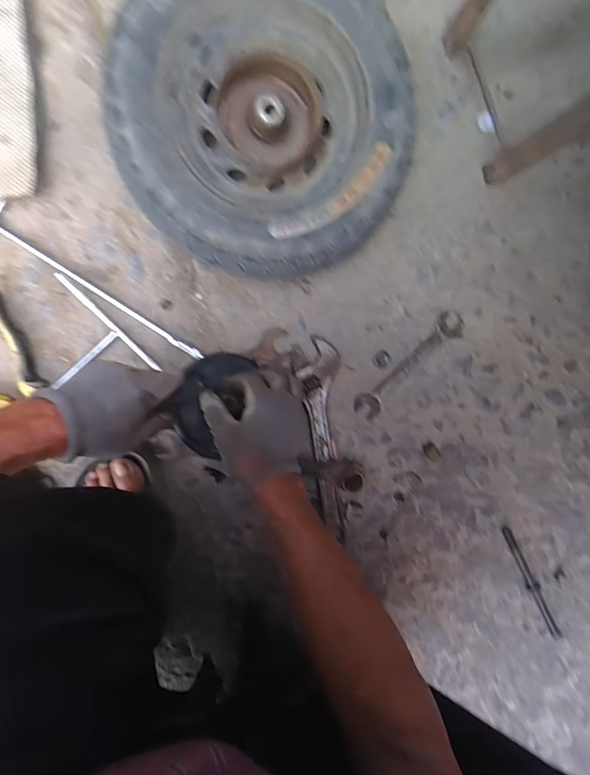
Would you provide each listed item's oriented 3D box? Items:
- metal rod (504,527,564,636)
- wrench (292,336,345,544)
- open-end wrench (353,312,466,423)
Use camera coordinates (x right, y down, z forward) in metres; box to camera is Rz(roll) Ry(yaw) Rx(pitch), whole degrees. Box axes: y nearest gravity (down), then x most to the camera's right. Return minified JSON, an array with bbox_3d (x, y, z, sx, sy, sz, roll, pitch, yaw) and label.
[{"bbox_3d":[0.375,0.309,0.641,0.017,0.008,0.220,-28,99,-4],"label":"metal rod"},{"bbox_3d":[0.035,0.072,0.551,0.058,0.019,0.273,-4,97,-7],"label":"wrench"},{"bbox_3d":[0.161,-0.032,0.557,0.193,0.008,0.041,-42,100,-1],"label":"open-end wrench"}]

